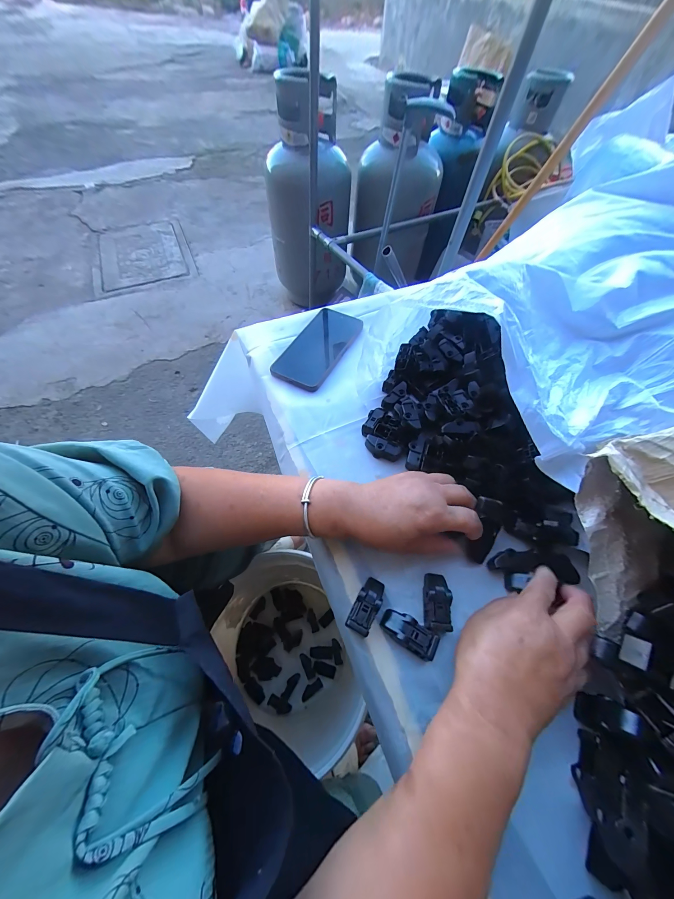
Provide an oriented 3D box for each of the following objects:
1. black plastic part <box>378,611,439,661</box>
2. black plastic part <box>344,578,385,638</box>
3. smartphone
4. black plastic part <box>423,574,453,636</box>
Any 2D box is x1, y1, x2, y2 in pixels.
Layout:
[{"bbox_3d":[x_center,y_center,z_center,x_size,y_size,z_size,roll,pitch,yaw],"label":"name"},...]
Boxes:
[{"bbox_3d":[0.066,0.167,0.273,0.049,0.016,0.022,32,64,14],"label":"black plastic part"},{"bbox_3d":[0.028,0.147,0.283,0.022,0.016,0.050,28,63,12],"label":"black plastic part"},{"bbox_3d":[-0.028,-0.160,0.458,0.083,0.010,0.164,28,63,12],"label":"smartphone"},{"bbox_3d":[0.095,0.146,0.285,0.025,0.011,0.050,5,61,0],"label":"black plastic part"}]

